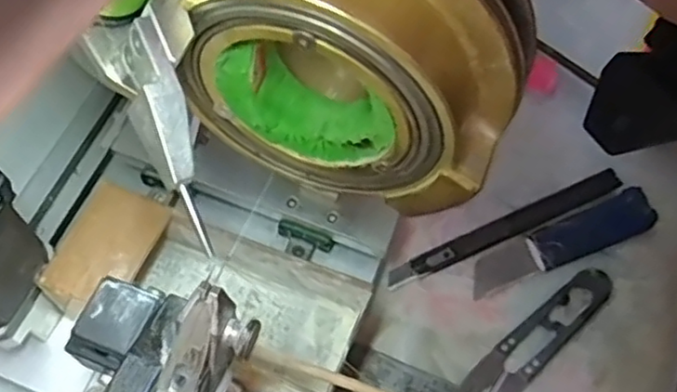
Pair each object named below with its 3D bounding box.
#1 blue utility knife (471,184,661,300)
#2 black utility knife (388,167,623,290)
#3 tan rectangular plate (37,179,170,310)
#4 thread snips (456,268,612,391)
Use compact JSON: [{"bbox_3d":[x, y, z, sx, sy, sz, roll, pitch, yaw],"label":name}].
[{"bbox_3d":[0.117,0.024,0.343,0.104,0.012,0.022,-21,67,-14],"label":"blue utility knife"},{"bbox_3d":[0.088,0.017,0.344,0.135,0.011,0.012,-22,67,-14],"label":"black utility knife"},{"bbox_3d":[-0.095,0.021,0.270,0.033,0.005,0.053,22,64,7],"label":"tan rectangular plate"},{"bbox_3d":[0.096,0.069,0.320,0.095,0.012,0.021,-37,72,-20],"label":"thread snips"}]

